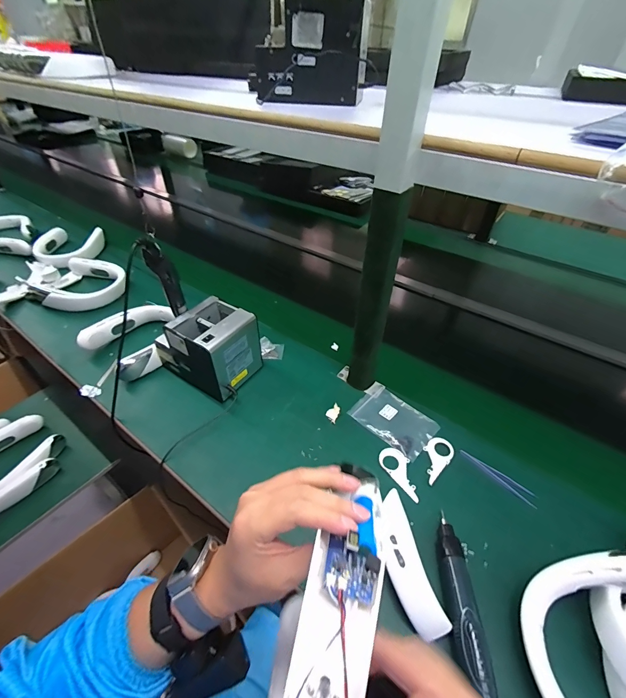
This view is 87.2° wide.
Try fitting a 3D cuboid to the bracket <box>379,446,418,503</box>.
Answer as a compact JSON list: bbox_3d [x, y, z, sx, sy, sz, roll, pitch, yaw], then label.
[{"bbox_3d":[0.154,0.209,0.562,0.049,0.004,0.094,-27,50,-26],"label":"bracket"}]

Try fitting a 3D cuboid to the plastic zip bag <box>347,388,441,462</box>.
[{"bbox_3d":[0.156,0.136,0.637,0.148,0.007,0.100,33,52,29],"label":"plastic zip bag"}]

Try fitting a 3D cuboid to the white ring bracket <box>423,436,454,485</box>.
[{"bbox_3d":[0.213,0.191,0.577,0.046,0.004,0.090,35,53,30],"label":"white ring bracket"}]

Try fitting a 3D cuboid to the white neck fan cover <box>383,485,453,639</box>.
[{"bbox_3d":[0.123,0.285,0.452,0.055,0.038,0.174,-8,44,-9],"label":"white neck fan cover"}]

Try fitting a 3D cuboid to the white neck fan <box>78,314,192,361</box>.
[{"bbox_3d":[-0.453,-0.056,0.798,0.047,0.064,0.207,34,53,30],"label":"white neck fan"}]

